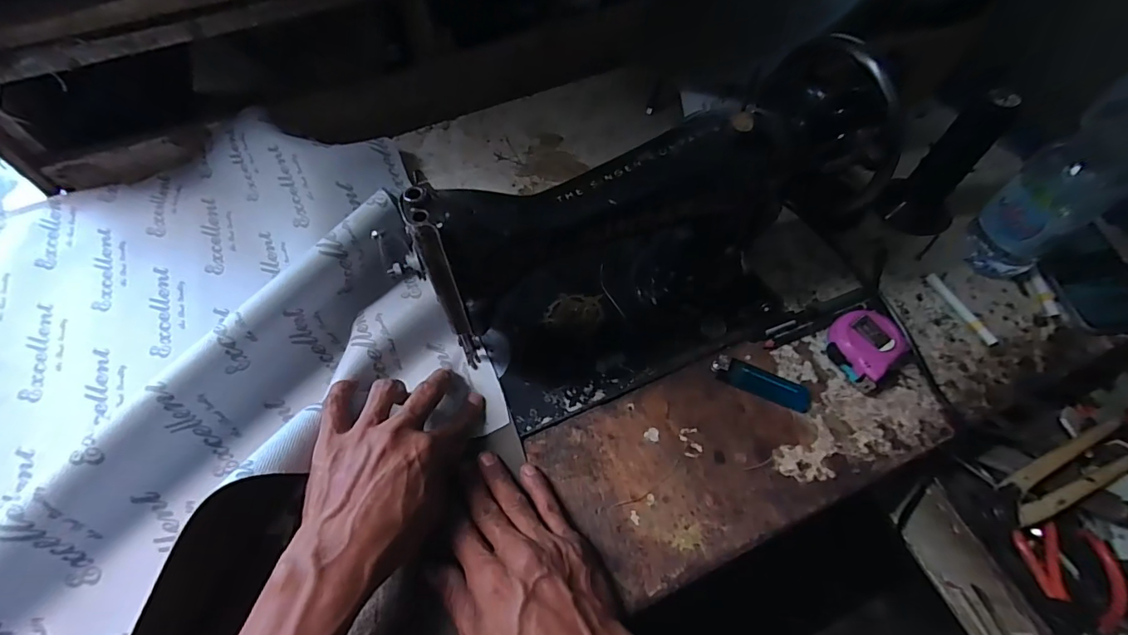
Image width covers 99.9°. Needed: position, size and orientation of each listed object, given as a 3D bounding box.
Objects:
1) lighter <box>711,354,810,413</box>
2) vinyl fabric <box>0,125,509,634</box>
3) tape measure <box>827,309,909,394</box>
[{"bbox_3d":[0.175,0.057,0.422,0.085,0.009,0.023,23,62,11],"label":"lighter"},{"bbox_3d":[-0.362,0.021,0.414,0.531,0.094,0.545,-36,67,-19],"label":"vinyl fabric"},{"bbox_3d":[0.271,0.025,0.425,0.059,0.035,0.065,-31,66,-17],"label":"tape measure"}]

